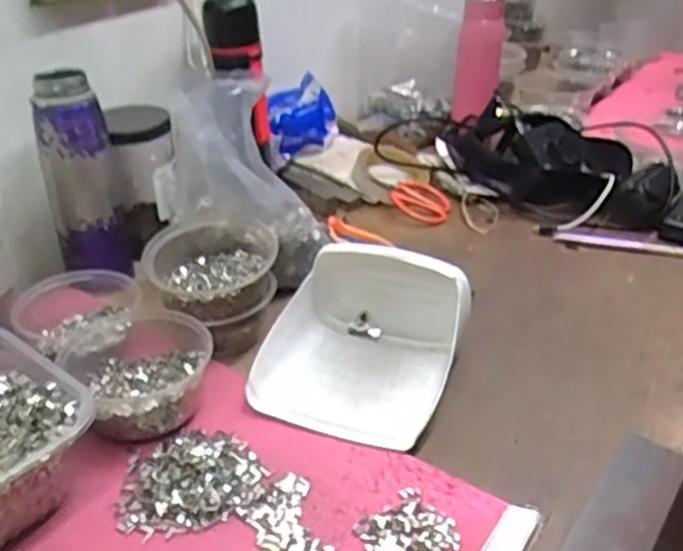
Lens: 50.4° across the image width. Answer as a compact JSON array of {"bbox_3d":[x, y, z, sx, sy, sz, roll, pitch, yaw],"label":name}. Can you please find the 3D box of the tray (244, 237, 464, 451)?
[{"bbox_3d":[0.017,0.045,0.607,0.153,0.082,0.174,10,34,18],"label":"tray"}]

